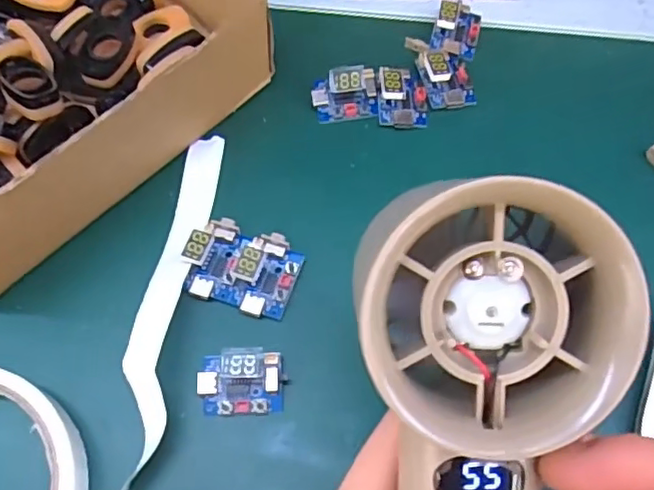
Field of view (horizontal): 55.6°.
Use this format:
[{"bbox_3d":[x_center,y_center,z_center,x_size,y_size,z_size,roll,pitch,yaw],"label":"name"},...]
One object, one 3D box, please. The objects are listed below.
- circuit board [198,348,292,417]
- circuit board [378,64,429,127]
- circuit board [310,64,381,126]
[{"bbox_3d":[-0.031,0.051,0.232,0.031,0.007,0.024,-3,65,-1],"label":"circuit board"},{"bbox_3d":[0.034,-0.069,0.280,0.022,0.013,0.029,-1,65,-1],"label":"circuit board"},{"bbox_3d":[0.009,-0.069,0.280,0.030,0.015,0.021,-3,65,-1],"label":"circuit board"}]

